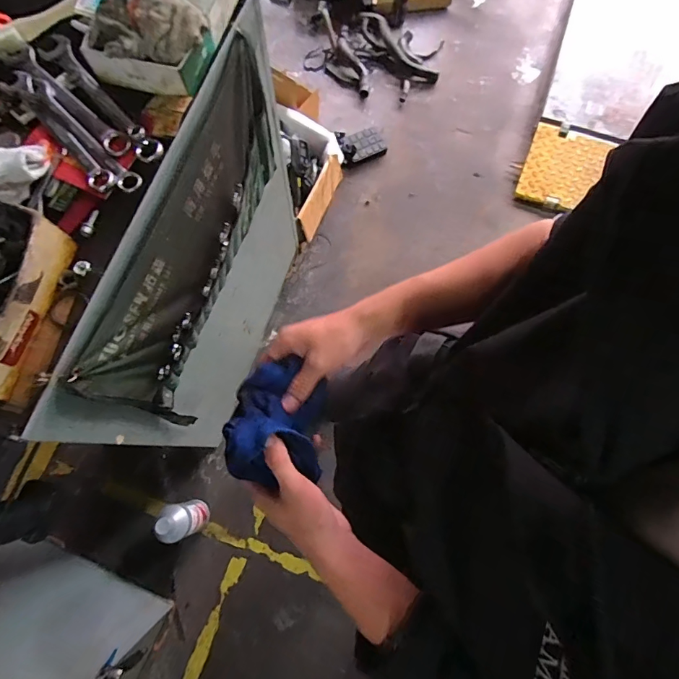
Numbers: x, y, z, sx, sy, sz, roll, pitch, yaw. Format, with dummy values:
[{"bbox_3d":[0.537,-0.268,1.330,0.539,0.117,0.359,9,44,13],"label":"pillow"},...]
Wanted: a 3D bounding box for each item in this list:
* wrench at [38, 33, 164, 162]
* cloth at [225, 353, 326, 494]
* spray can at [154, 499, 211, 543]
[{"bbox_3d":[-0.329,-0.334,0.570,0.039,0.018,0.275,-41,79,-11],"label":"wrench"},{"bbox_3d":[-0.063,0.077,0.418,0.091,0.052,0.121,5,75,0],"label":"cloth"},{"bbox_3d":[-0.450,0.516,1.196,0.079,0.216,0.098,-21,76,-7],"label":"spray can"}]

